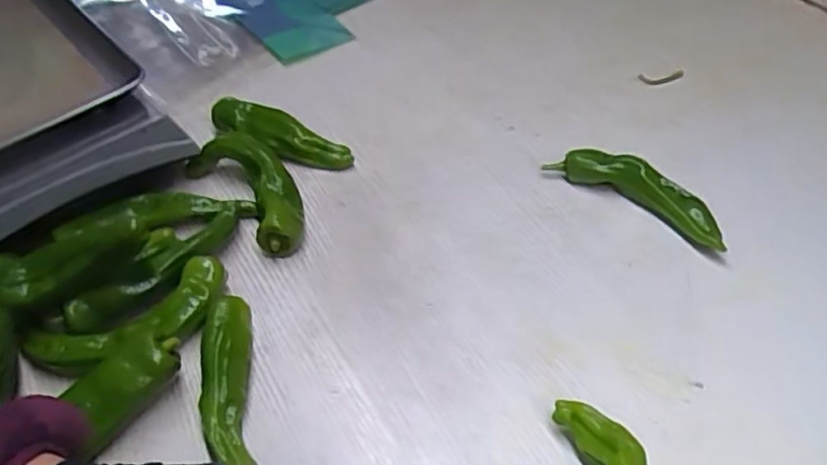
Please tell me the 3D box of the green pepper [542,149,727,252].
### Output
[{"bbox_3d":[0.199,-0.038,0.548,0.162,0.035,0.036,33,58,28],"label":"green pepper"}]

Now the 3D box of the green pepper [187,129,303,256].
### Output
[{"bbox_3d":[-0.143,-0.045,0.579,0.074,0.038,0.167,-33,54,-23],"label":"green pepper"}]

